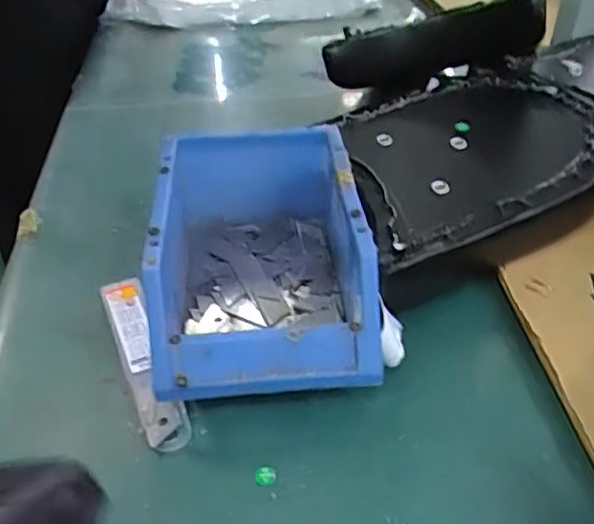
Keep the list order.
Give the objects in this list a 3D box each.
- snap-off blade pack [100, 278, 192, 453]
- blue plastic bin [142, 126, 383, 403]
[{"bbox_3d":[-0.088,0.054,0.349,0.024,0.018,0.122,-18,43,-15],"label":"snap-off blade pack"},{"bbox_3d":[-0.020,-0.002,0.363,0.113,0.079,0.168,-5,41,-1],"label":"blue plastic bin"}]

